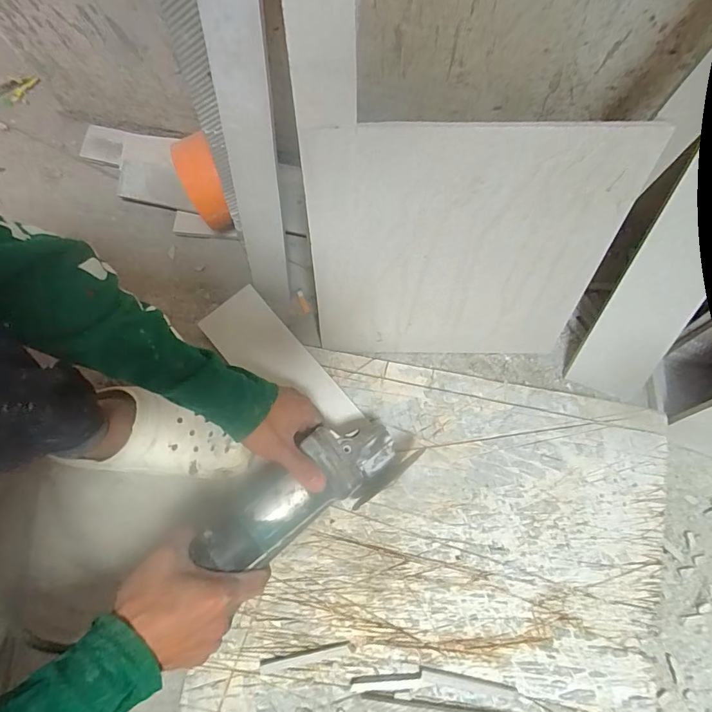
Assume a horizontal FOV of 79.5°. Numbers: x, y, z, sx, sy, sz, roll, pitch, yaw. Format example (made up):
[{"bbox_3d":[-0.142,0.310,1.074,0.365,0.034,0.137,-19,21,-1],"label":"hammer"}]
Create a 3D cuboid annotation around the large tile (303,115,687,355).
[{"bbox_3d":[0.104,-0.095,0.448,0.296,0.283,0.007,0,52,1],"label":"large tile"}]

